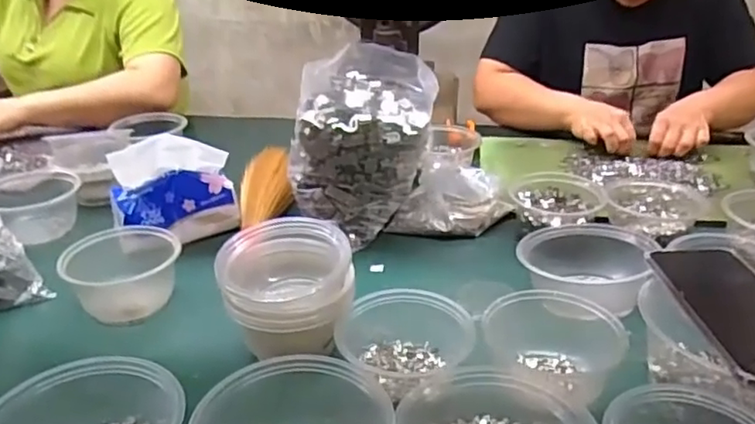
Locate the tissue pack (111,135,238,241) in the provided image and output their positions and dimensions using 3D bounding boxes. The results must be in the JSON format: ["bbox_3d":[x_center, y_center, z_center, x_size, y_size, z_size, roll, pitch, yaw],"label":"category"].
[{"bbox_3d":[-0.247,-0.030,0.750,0.143,0.120,0.063,-11,29,-19],"label":"tissue pack"}]

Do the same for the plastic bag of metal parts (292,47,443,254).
[{"bbox_3d":[-0.016,-0.087,0.779,0.166,0.186,0.168,3,28,7],"label":"plastic bag of metal parts"}]

